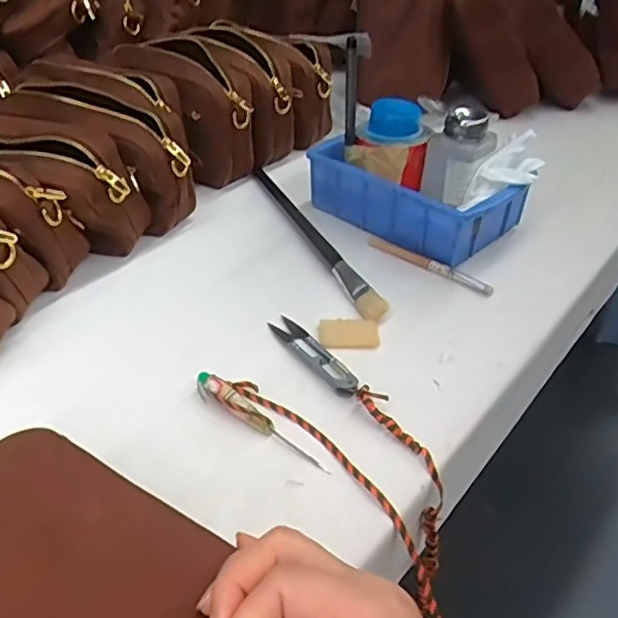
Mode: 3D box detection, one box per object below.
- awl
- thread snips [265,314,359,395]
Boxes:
[{"bbox_3d":[-0.035,0.074,0.411,0.117,0.011,0.014,31,47,31],"label":"awl"},{"bbox_3d":[0.003,0.032,0.467,0.022,0.013,0.101,-21,44,-27],"label":"thread snips"}]

